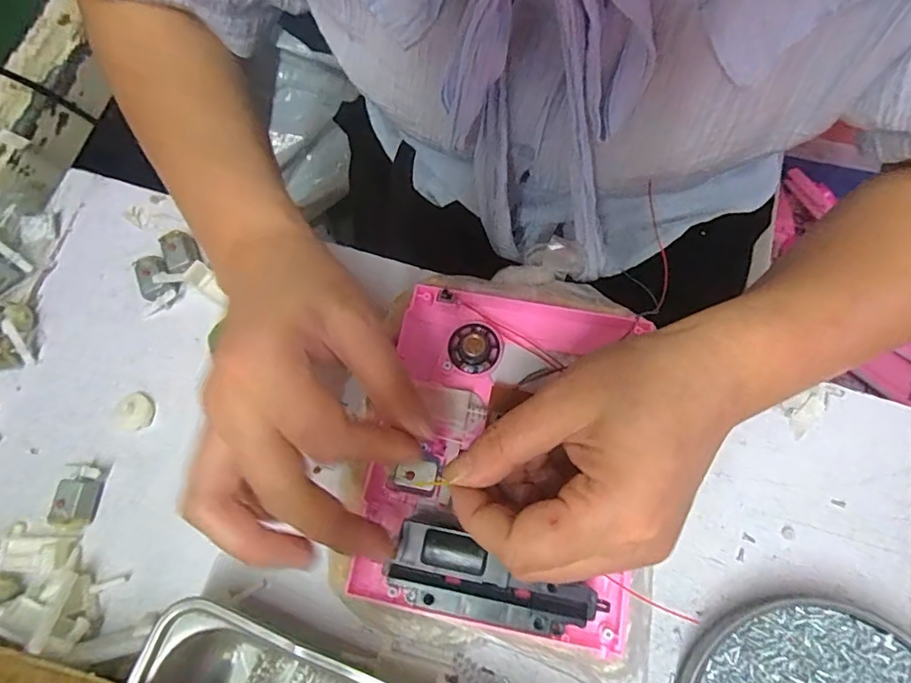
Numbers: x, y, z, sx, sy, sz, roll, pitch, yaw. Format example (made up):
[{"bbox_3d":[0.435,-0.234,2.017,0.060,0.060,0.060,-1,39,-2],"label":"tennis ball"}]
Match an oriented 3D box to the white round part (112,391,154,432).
[{"bbox_3d":[-0.197,0.042,0.317,0.021,0.009,0.023,-1,73,2],"label":"white round part"}]

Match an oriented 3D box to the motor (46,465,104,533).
[{"bbox_3d":[-0.217,0.090,0.298,0.017,0.018,0.035,3,73,3],"label":"motor"}]

